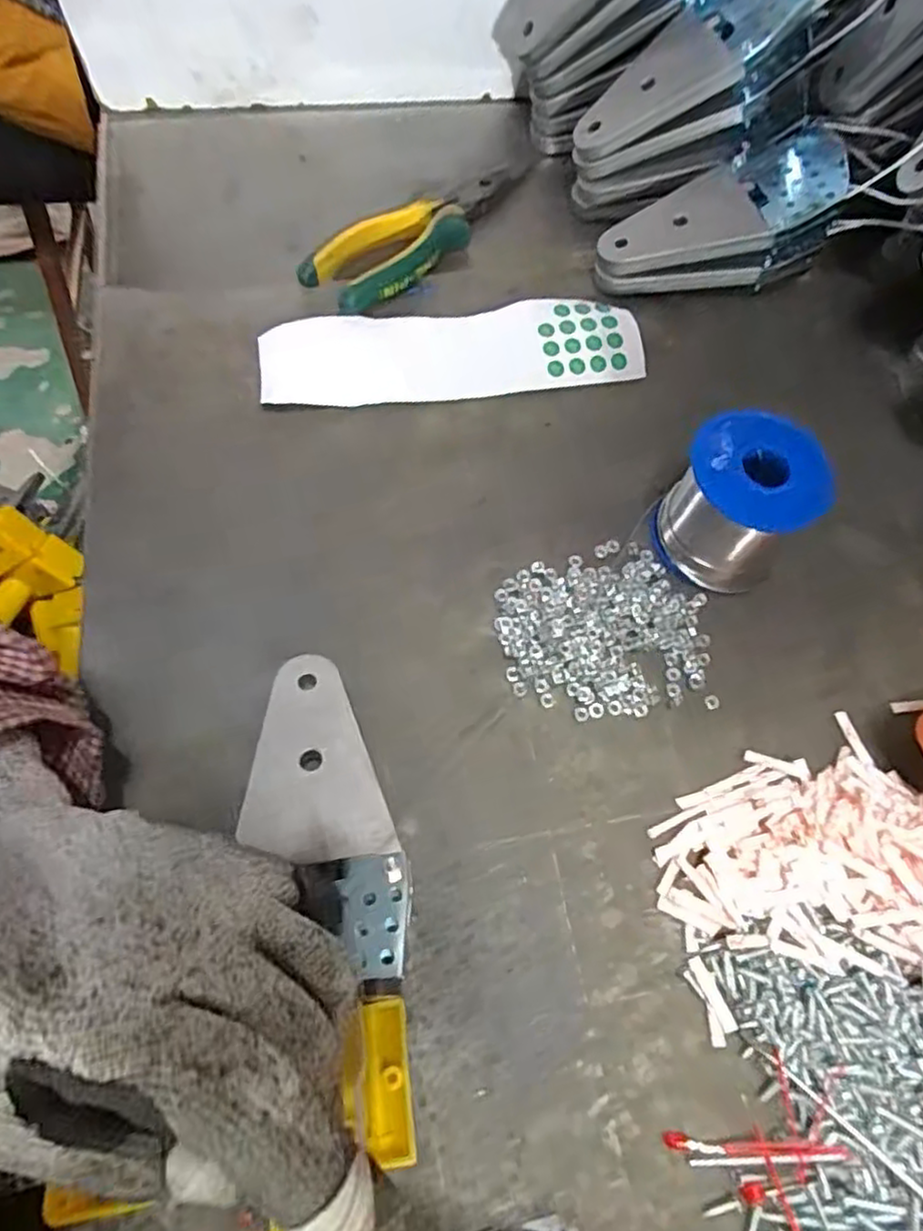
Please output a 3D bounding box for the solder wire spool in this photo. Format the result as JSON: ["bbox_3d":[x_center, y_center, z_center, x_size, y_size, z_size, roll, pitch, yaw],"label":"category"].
[{"bbox_3d":[0.134,-0.054,0.341,0.063,0.063,0.058,34,69,12],"label":"solder wire spool"}]

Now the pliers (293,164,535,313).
[{"bbox_3d":[-0.021,-0.255,0.446,0.051,0.024,0.190,34,69,12],"label":"pliers"}]

